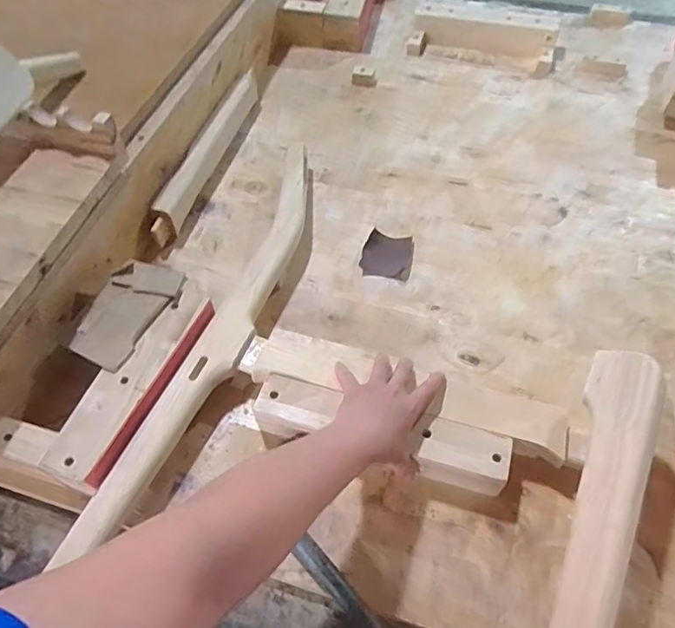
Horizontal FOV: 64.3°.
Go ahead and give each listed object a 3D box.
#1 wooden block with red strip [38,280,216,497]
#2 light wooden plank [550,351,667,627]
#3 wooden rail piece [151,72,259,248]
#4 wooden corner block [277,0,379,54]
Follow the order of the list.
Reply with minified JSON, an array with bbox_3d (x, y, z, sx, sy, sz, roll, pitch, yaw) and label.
[{"bbox_3d":[-0.231,0.073,0.619,0.064,0.027,0.256,19,59,14],"label":"wooden block with red strip"},{"bbox_3d":[0.213,0.214,0.456,0.056,0.037,0.411,20,65,16],"label":"light wooden plank"},{"bbox_3d":[-0.210,-0.264,0.885,0.029,0.066,0.373,13,57,11],"label":"wooden rail piece"},{"bbox_3d":[-0.007,-0.661,1.133,0.185,0.082,0.283,7,56,7],"label":"wooden corner block"}]

